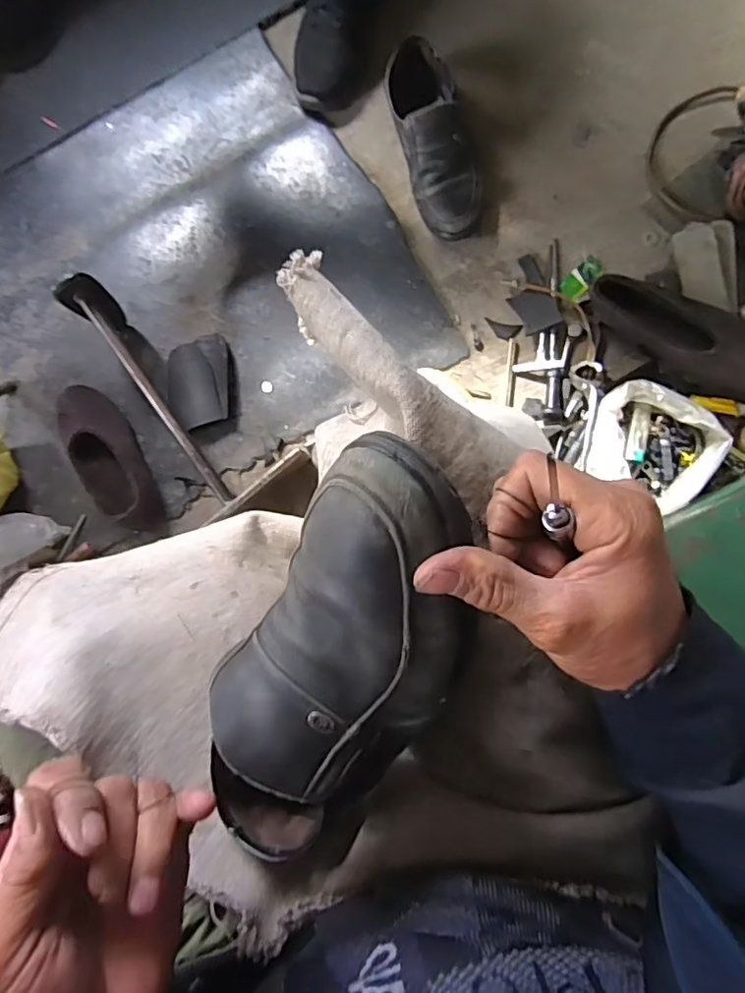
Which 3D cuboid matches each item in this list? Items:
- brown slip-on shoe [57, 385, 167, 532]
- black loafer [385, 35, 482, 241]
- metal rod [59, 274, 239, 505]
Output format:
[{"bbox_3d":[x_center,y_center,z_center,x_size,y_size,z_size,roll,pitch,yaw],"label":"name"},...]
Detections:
[{"bbox_3d":[-0.376,-0.054,0.807,0.087,0.056,0.236,-32,82,3],"label":"brown slip-on shoe"},{"bbox_3d":[0.086,-0.488,0.784,0.094,0.078,0.258,-17,83,5],"label":"black loafer"},{"bbox_3d":[-0.283,-0.137,0.760,0.050,0.141,0.332,-36,82,2],"label":"metal rod"}]

